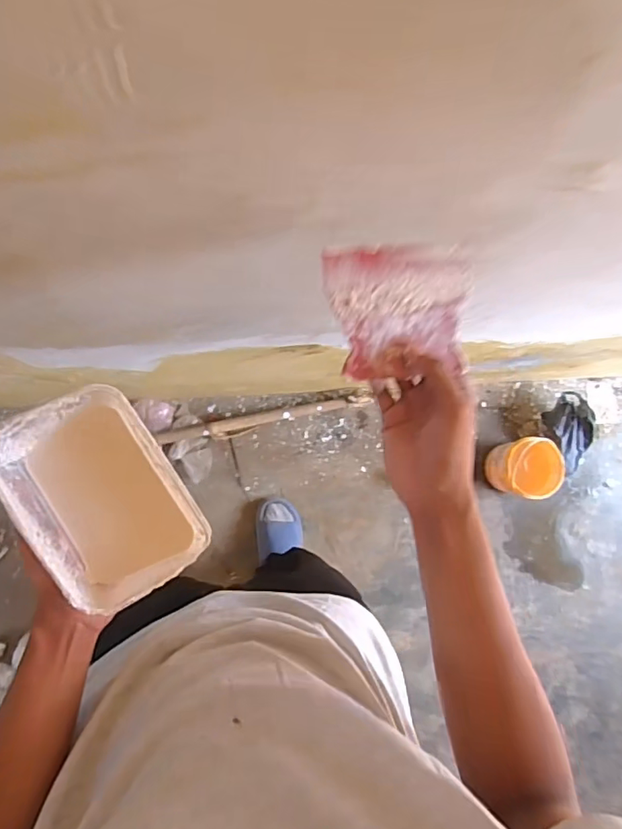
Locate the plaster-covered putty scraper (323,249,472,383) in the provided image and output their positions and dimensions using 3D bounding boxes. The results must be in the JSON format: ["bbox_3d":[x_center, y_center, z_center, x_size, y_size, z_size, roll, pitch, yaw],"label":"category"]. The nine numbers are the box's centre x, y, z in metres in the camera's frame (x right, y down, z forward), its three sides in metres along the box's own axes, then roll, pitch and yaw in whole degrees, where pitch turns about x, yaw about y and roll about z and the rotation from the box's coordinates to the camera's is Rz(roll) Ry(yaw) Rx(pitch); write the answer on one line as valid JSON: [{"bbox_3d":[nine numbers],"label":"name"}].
[{"bbox_3d":[0.071,-0.083,0.423,0.118,0.011,0.099,-5,92,-12],"label":"plaster-covered putty scraper"}]

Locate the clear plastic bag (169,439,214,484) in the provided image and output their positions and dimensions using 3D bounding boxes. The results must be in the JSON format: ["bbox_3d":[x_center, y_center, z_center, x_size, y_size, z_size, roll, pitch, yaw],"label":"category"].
[{"bbox_3d":[-0.320,0.126,1.453,0.104,0.023,0.118,-13,84,-6],"label":"clear plastic bag"}]

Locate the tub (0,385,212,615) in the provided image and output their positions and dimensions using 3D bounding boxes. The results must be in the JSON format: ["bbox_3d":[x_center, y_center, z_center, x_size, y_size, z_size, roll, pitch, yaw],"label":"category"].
[{"bbox_3d":[-0.170,0.067,0.439,0.113,0.046,0.168,-33,91,-8],"label":"tub"}]

